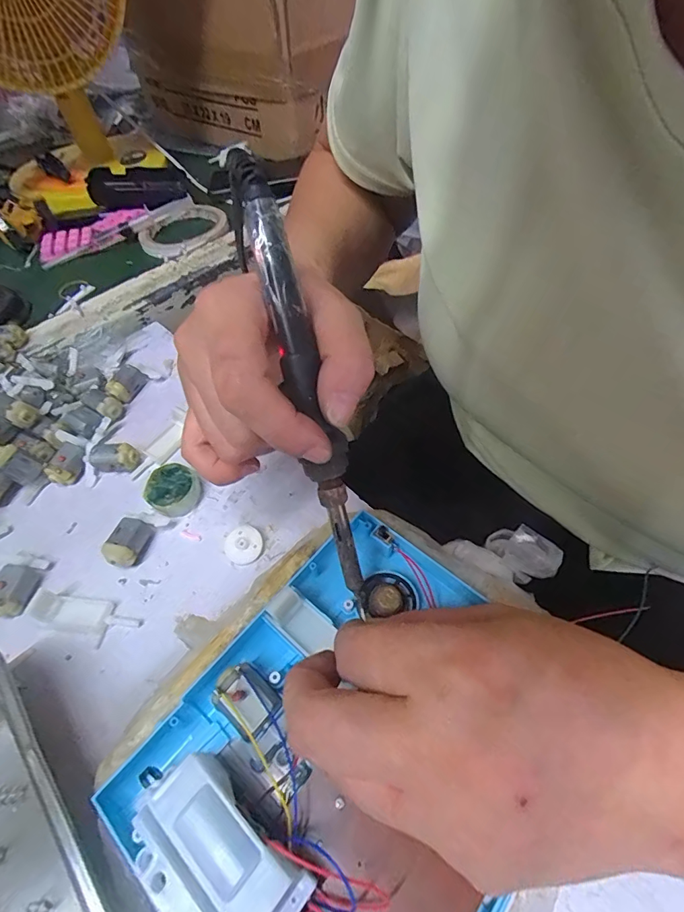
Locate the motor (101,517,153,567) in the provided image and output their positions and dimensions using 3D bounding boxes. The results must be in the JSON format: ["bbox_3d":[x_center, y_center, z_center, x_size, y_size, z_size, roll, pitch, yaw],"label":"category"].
[{"bbox_3d":[-0.130,0.054,0.268,0.019,0.018,0.029,13,55,12],"label":"motor"}]

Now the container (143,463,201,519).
[{"bbox_3d":[-0.112,0.023,0.289,0.030,0.018,0.031,-2,54,2],"label":"container"}]

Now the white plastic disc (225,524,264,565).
[{"bbox_3d":[-0.060,0.054,0.269,0.022,0.008,0.022,-2,54,2],"label":"white plastic disc"}]

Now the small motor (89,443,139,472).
[{"bbox_3d":[-0.157,0.001,0.304,0.029,0.020,0.016,8,54,9],"label":"small motor"}]

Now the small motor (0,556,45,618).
[{"bbox_3d":[-0.191,0.076,0.257,0.018,0.018,0.034,5,54,7],"label":"small motor"}]

